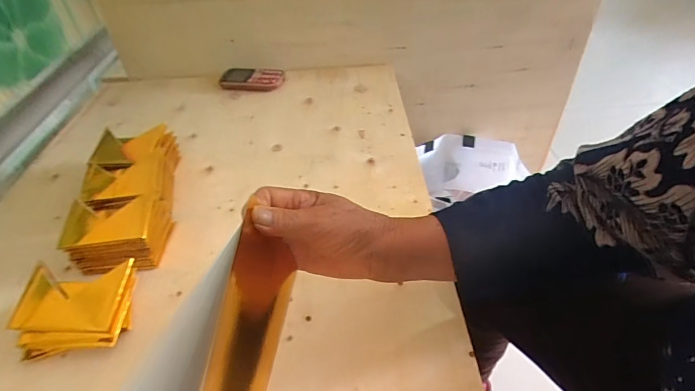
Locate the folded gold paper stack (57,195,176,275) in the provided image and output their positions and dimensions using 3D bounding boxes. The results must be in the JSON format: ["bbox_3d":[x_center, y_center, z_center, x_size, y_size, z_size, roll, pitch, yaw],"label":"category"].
[{"bbox_3d":[-0.282,0.046,0.492,0.108,0.060,0.090,-12,43,-7],"label":"folded gold paper stack"}]

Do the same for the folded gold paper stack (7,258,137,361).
[{"bbox_3d":[-0.280,0.117,0.416,0.106,0.060,0.078,-7,43,-2],"label":"folded gold paper stack"}]

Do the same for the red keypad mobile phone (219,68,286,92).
[{"bbox_3d":[-0.198,-0.242,0.820,0.127,0.027,0.064,1,43,5],"label":"red keypad mobile phone"}]

